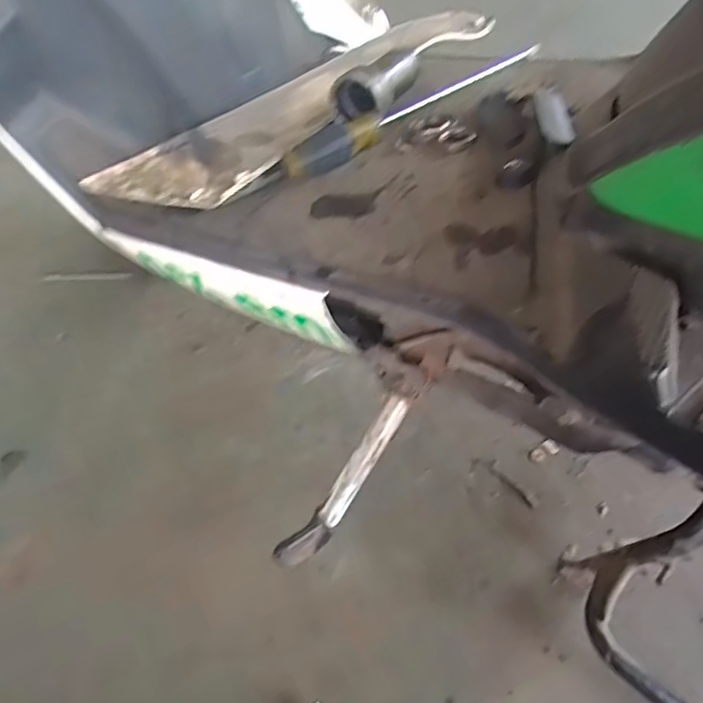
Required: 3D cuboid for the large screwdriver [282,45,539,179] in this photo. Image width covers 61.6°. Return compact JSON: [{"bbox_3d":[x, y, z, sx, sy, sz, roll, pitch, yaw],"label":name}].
[{"bbox_3d":[0.067,-0.257,0.601,0.326,0.028,0.037,-37,58,-22],"label":"large screwdriver"}]

